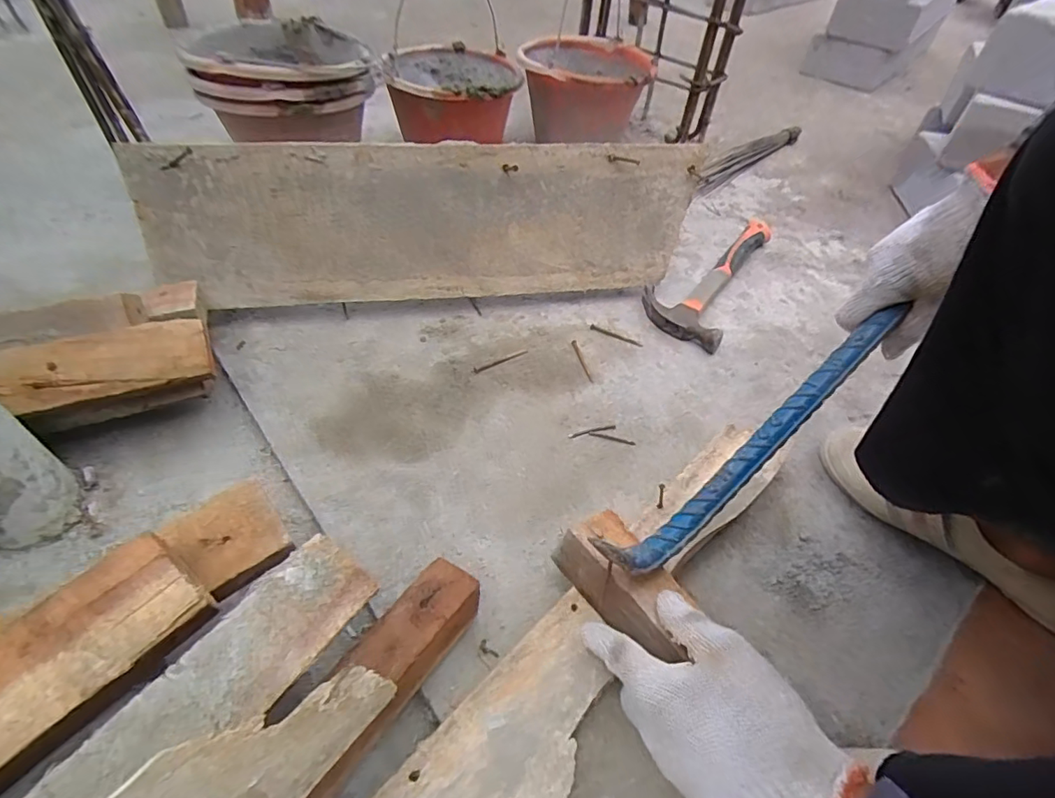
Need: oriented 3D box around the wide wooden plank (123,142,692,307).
[{"bbox_3d":[-0.102,-0.210,0.630,0.640,0.182,0.017,-6,27,-10],"label":"wide wooden plank"}]

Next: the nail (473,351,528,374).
[{"bbox_3d":[-0.032,-0.045,0.632,0.074,0.004,0.008,-22,52,-22],"label":"nail"}]

